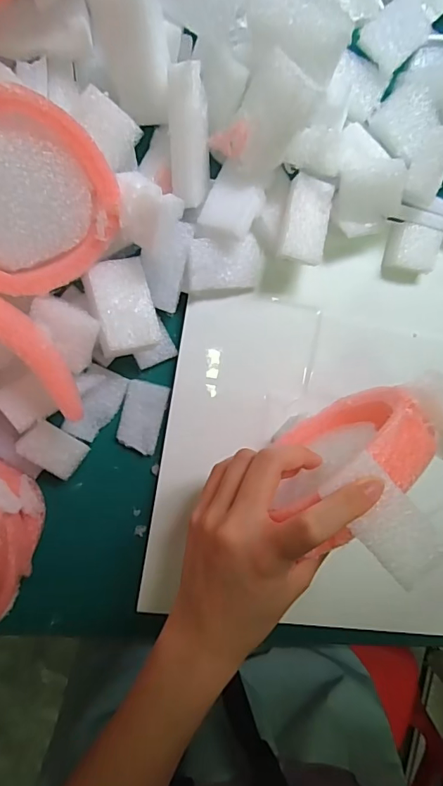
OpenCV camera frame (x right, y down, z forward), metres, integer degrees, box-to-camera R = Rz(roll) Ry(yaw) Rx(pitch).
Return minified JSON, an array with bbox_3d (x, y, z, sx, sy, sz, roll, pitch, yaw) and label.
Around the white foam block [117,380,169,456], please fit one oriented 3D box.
[{"bbox_3d":[-0.054,0.017,0.325,0.028,0.004,0.047,13,96,-9],"label":"white foam block"}]

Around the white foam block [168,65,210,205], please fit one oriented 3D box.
[{"bbox_3d":[-0.018,-0.146,0.273,0.023,0.025,0.069,-7,127,-6],"label":"white foam block"}]

